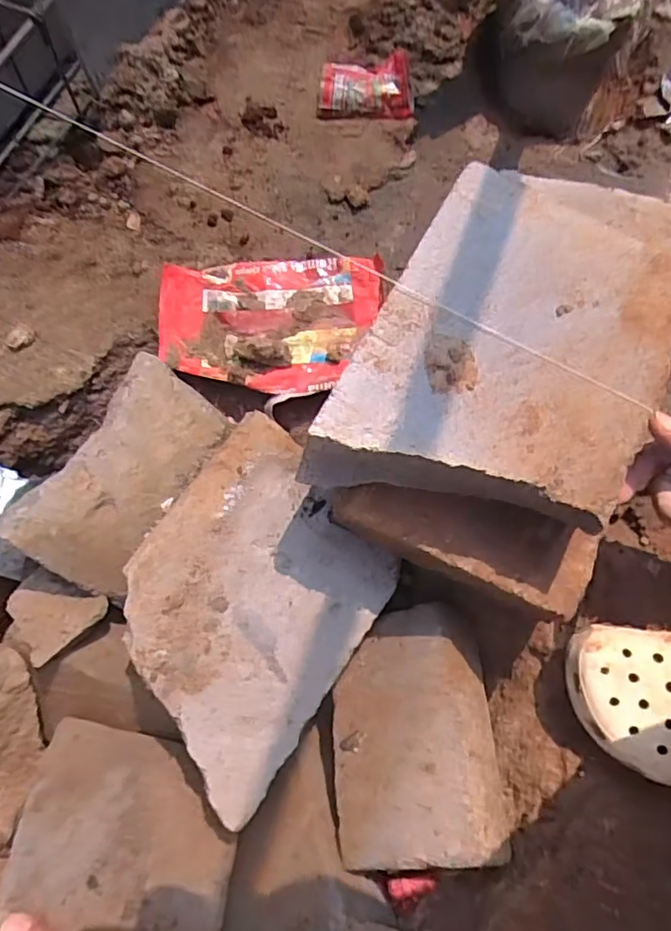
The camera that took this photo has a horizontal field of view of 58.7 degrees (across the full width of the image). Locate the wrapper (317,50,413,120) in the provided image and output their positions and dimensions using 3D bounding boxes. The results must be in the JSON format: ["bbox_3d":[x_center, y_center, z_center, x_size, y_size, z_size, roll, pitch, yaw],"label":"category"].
[{"bbox_3d":[0.032,-0.411,0.650,0.102,0.023,0.070,-5,74,-4],"label":"wrapper"}]

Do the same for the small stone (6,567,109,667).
[{"bbox_3d":[-0.244,0.122,0.515,0.068,0.015,0.069,-41,79,-13],"label":"small stone"}]

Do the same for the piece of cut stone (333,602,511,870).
[{"bbox_3d":[0.069,0.234,0.531,0.140,0.080,0.204,-22,53,24],"label":"piece of cut stone"}]

